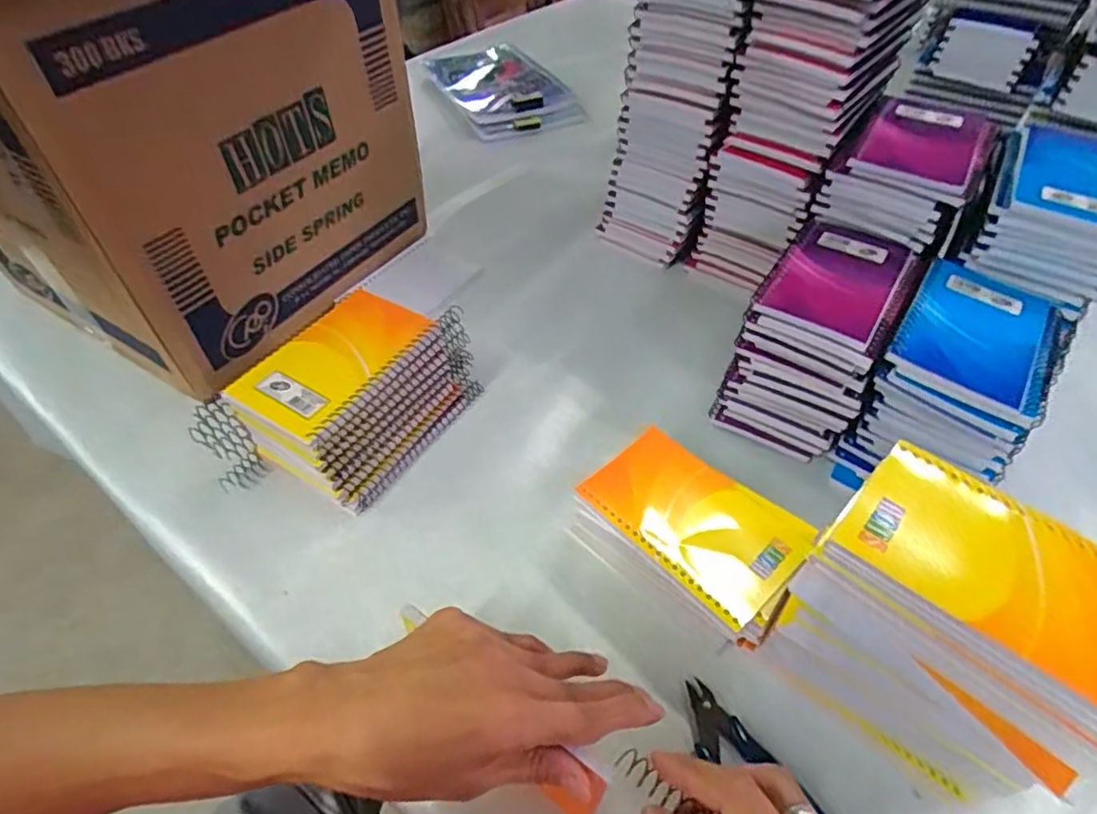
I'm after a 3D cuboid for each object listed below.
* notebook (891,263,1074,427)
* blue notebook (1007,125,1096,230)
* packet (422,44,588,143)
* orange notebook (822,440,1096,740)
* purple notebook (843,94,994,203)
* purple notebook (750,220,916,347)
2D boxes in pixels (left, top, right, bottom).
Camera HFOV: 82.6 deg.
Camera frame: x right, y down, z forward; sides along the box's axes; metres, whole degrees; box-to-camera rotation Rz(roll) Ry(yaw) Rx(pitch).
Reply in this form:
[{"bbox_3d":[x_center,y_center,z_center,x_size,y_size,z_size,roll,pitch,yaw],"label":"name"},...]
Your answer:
[{"bbox_3d":[0.306,-0.050,0.433,0.101,0.016,0.140,32,56,20],"label":"notebook"},{"bbox_3d":[0.386,-0.167,0.454,0.091,0.012,0.120,24,52,18],"label":"blue notebook"},{"bbox_3d":[-0.079,-0.472,0.911,0.176,0.041,0.254,-19,52,-17],"label":"packet"},{"bbox_3d":[0.204,0.075,0.282,0.128,0.012,0.081,35,57,27],"label":"orange notebook"},{"bbox_3d":[0.297,-0.209,0.494,0.088,0.015,0.127,25,56,18],"label":"purple notebook"},{"bbox_3d":[0.218,-0.099,0.472,0.082,0.008,0.137,28,54,21],"label":"purple notebook"}]

